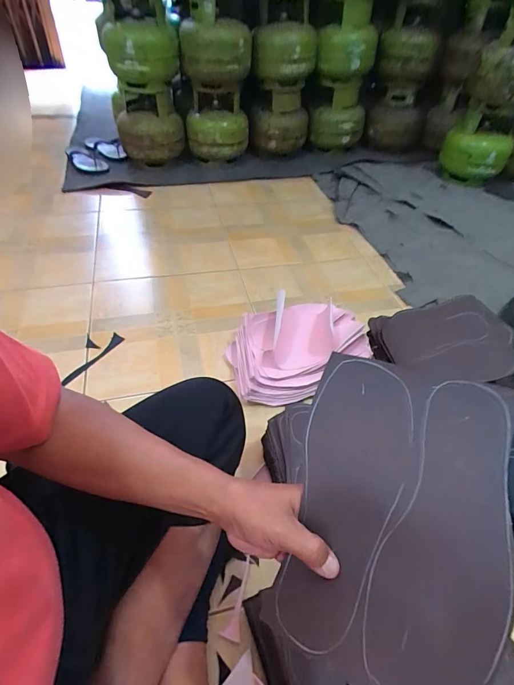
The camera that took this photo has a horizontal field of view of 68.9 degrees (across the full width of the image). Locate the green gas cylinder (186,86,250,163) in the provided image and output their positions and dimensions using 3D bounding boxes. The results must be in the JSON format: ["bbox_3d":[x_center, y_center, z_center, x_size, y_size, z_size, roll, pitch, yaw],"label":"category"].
[{"bbox_3d":[-0.169,-0.972,1.638,0.250,0.245,0.303,0,46,-4],"label":"green gas cylinder"}]

